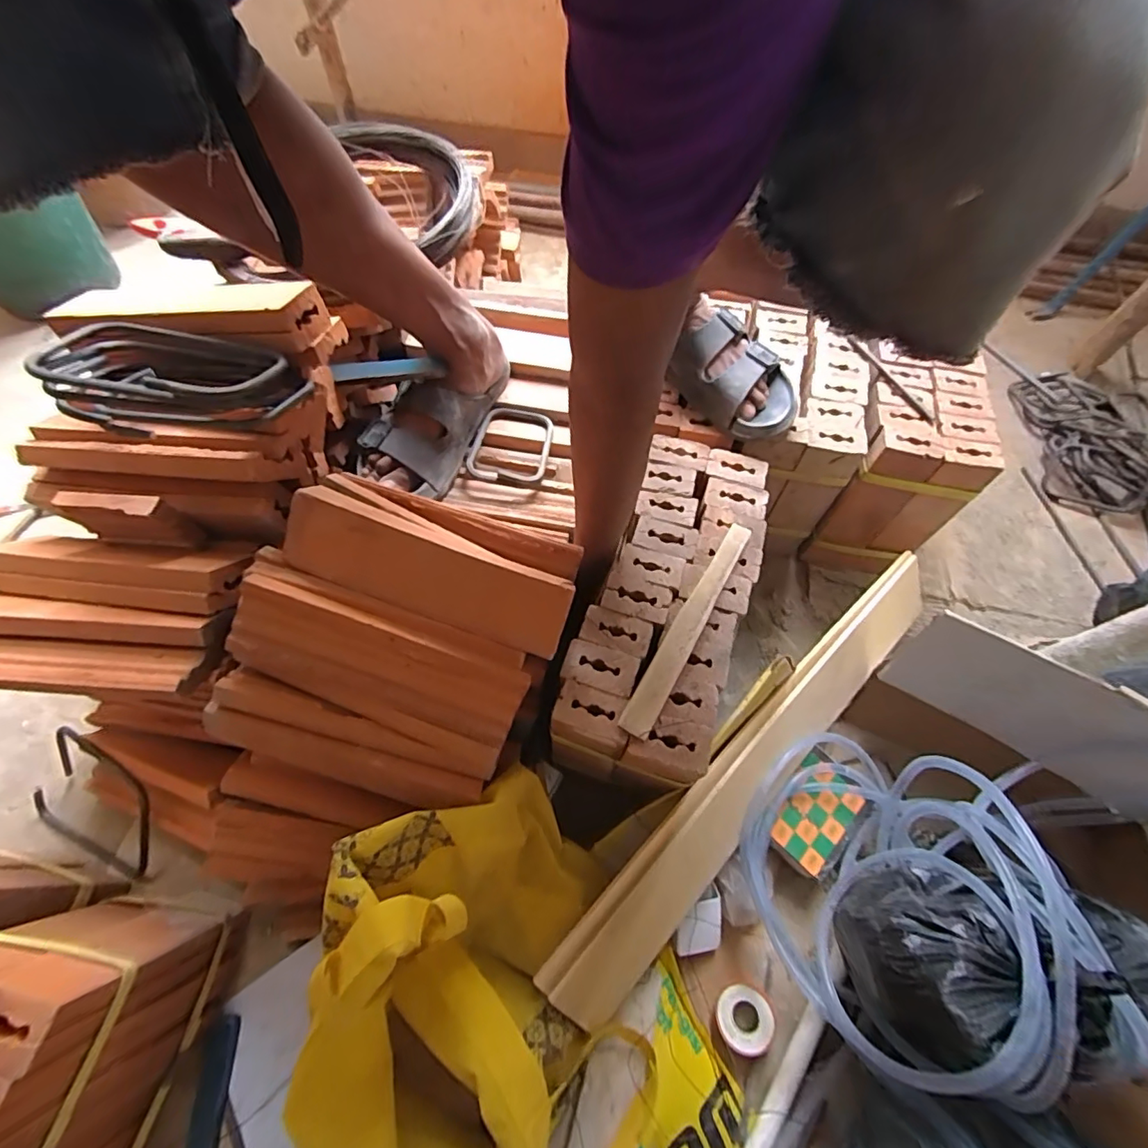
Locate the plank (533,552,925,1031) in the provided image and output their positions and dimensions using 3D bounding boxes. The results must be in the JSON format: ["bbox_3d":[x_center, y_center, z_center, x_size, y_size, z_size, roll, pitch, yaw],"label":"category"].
[{"bbox_3d":[0.199,0.188,0.543,0.578,0.101,0.023,-42,28,-18],"label":"plank"}]

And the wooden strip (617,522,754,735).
[{"bbox_3d":[0.106,0.043,0.485,0.030,0.008,0.233,29,64,14],"label":"wooden strip"}]

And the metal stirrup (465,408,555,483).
[{"bbox_3d":[-0.075,-0.152,0.624,0.093,0.014,0.125,8,54,-2],"label":"metal stirrup"}]

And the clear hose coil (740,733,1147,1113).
[{"bbox_3d":[0.278,0.267,0.458,0.200,0.193,0.270,-7,61,-5],"label":"clear hose coil"}]

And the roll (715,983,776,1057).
[{"bbox_3d":[0.166,0.437,0.519,0.052,0.022,0.053,0,61,-1],"label":"roll"}]

